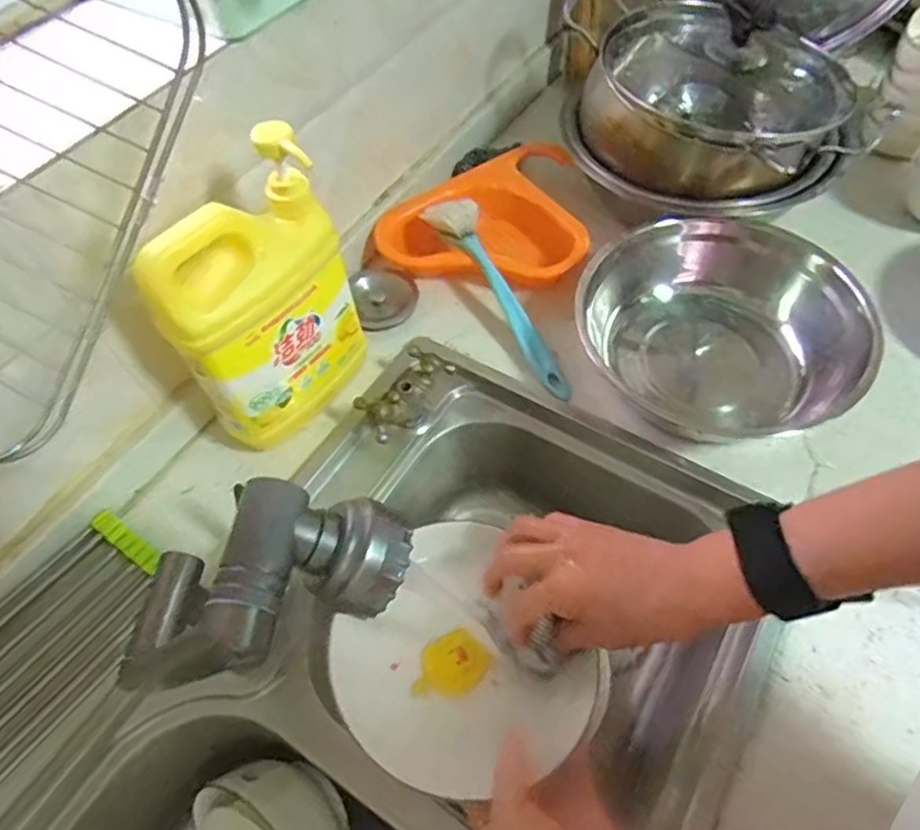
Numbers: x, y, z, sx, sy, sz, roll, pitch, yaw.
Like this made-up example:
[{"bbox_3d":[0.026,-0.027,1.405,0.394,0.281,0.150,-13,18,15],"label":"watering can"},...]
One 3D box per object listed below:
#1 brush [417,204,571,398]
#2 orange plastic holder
[{"bbox_3d":[0.042,-0.120,0.624,0.046,0.022,0.241,-27,76,-12],"label":"brush"},{"bbox_3d":[0.034,-0.236,0.699,0.215,0.049,0.213,9,59,9],"label":"orange plastic holder"}]

